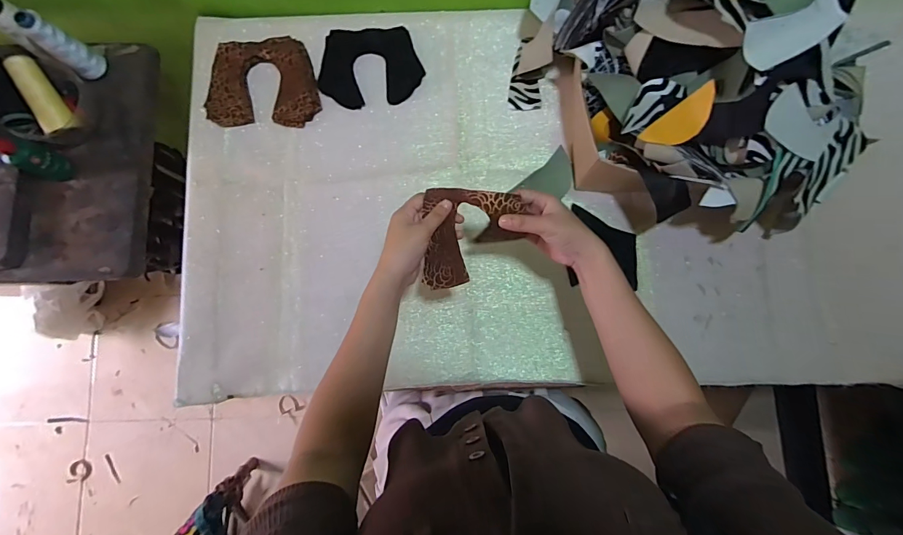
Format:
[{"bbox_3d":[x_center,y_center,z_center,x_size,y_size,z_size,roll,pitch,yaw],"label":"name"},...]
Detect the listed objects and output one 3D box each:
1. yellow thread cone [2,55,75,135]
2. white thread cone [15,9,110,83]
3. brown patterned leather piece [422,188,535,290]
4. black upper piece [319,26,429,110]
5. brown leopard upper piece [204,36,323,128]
[{"bbox_3d":[-0.605,-0.256,0.595,0.031,0.034,0.115,-24,99,-3],"label":"yellow thread cone"},{"bbox_3d":[-0.578,-0.330,0.603,0.037,0.115,0.042,35,84,5],"label":"white thread cone"},{"bbox_3d":[0.027,-0.033,0.478,0.117,0.066,0.112,2,82,1],"label":"brown patterned leather piece"},{"bbox_3d":[-0.130,-0.320,0.644,0.165,0.016,0.122,-6,82,0],"label":"black upper piece"},{"bbox_3d":[-0.303,-0.289,0.637,0.167,0.021,0.143,-13,82,-1],"label":"brown leopard upper piece"}]

